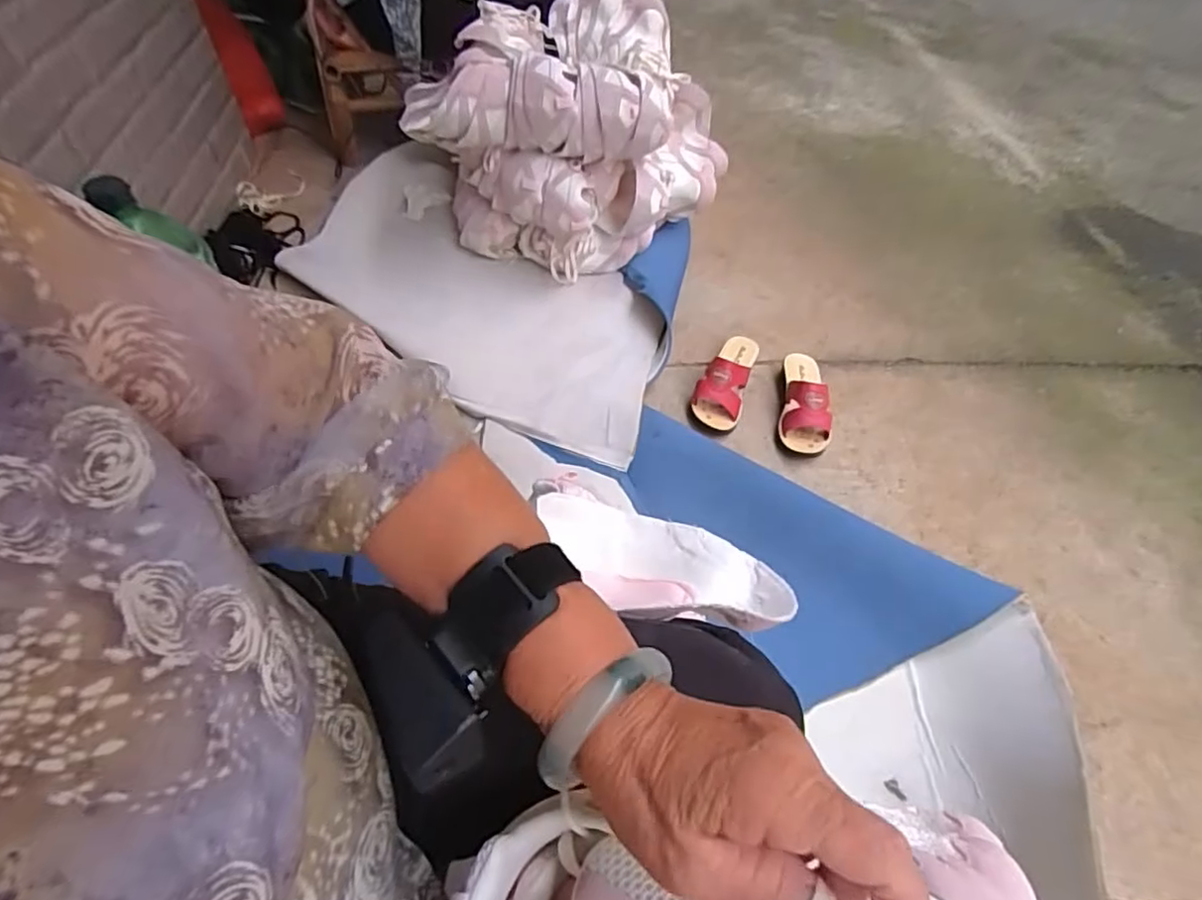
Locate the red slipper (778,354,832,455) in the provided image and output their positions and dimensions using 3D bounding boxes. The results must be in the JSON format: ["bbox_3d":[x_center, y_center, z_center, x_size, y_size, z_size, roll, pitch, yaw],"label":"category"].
[{"bbox_3d":[0.354,-0.092,1.079,0.082,0.081,0.209,10,52,2],"label":"red slipper"}]

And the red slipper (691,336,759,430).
[{"bbox_3d":[0.222,-0.133,1.101,0.083,0.077,0.206,19,53,8],"label":"red slipper"}]

